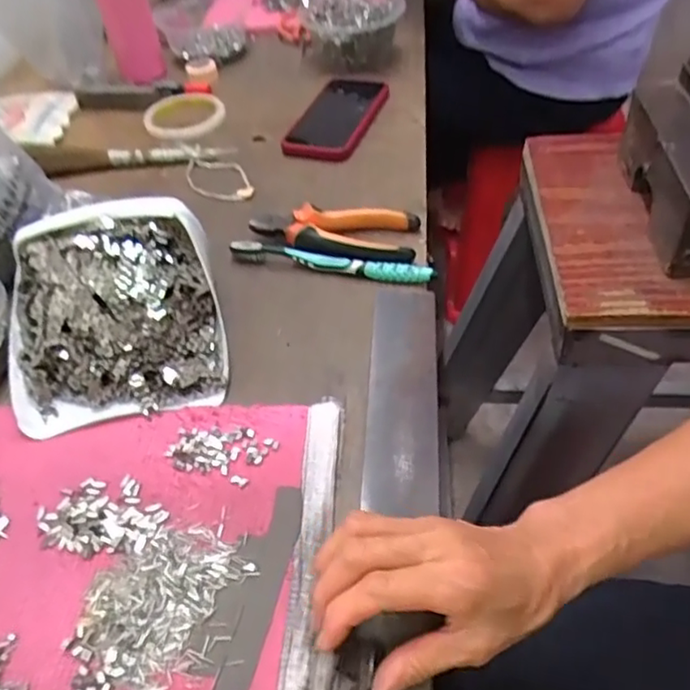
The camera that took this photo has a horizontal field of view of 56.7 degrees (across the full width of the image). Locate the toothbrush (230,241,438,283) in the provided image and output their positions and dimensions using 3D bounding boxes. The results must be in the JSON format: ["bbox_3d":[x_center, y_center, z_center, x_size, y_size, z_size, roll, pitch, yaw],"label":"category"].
[{"bbox_3d":[-0.014,-0.073,0.558,0.184,0.017,0.010,9,49,15],"label":"toothbrush"}]

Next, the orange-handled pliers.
[{"bbox_3d":[-0.011,-0.101,0.580,0.149,0.023,0.069,4,47,11],"label":"orange-handled pliers"}]

